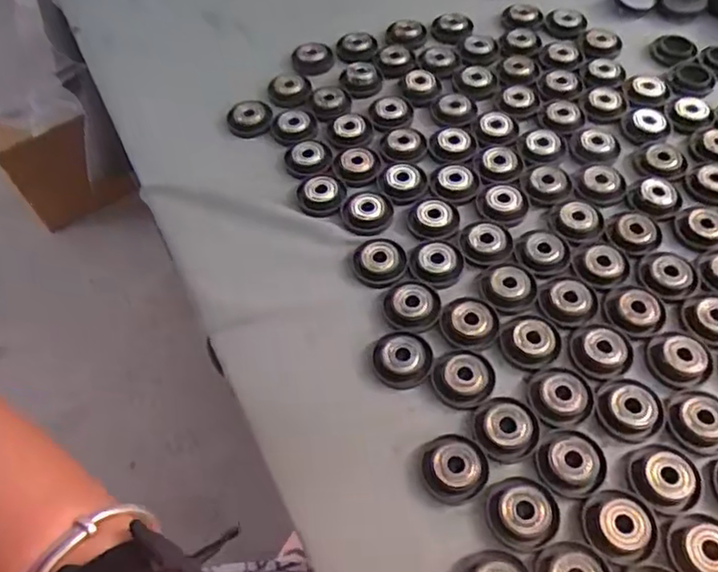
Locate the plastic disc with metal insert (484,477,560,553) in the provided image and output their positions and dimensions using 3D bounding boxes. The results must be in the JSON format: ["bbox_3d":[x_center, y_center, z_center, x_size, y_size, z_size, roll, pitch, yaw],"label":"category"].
[{"bbox_3d":[0.076,0.103,0.282,0.032,0.006,0.032,-1,56,2],"label":"plastic disc with metal insert"}]

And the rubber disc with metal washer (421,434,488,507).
[{"bbox_3d":[0.047,0.087,0.297,0.031,0.009,0.032,-1,56,2],"label":"rubber disc with metal washer"}]

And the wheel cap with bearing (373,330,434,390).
[{"bbox_3d":[0.024,0.039,0.331,0.031,0.008,0.033,-1,56,2],"label":"wheel cap with bearing"}]

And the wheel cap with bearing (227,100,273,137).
[{"bbox_3d":[-0.077,-0.120,0.437,0.032,0.009,0.028,-16,57,-8],"label":"wheel cap with bearing"}]

